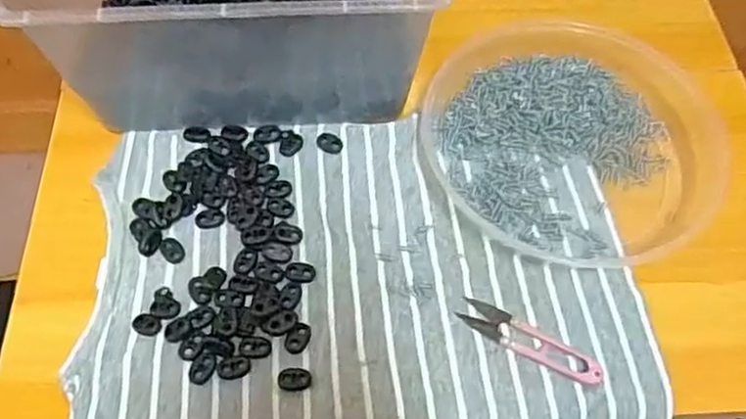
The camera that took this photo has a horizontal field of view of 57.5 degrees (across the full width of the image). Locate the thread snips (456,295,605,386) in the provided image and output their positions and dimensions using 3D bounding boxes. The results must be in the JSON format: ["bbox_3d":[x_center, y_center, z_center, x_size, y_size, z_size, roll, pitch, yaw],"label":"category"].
[{"bbox_3d":[0.107,0.088,0.463,0.102,0.007,0.023,25,63,13],"label":"thread snips"}]

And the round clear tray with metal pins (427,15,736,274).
[{"bbox_3d":[0.161,-0.062,0.543,0.228,0.025,0.212,0,60,-1],"label":"round clear tray with metal pins"}]

